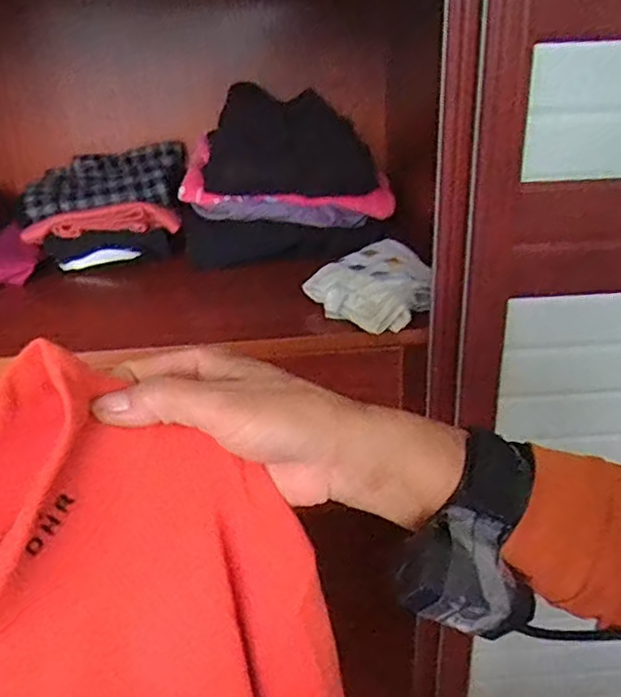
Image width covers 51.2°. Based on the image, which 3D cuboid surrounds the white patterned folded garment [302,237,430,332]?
[{"bbox_3d":[0.088,-0.082,0.831,0.156,0.050,0.150,-23,33,-35],"label":"white patterned folded garment"}]

